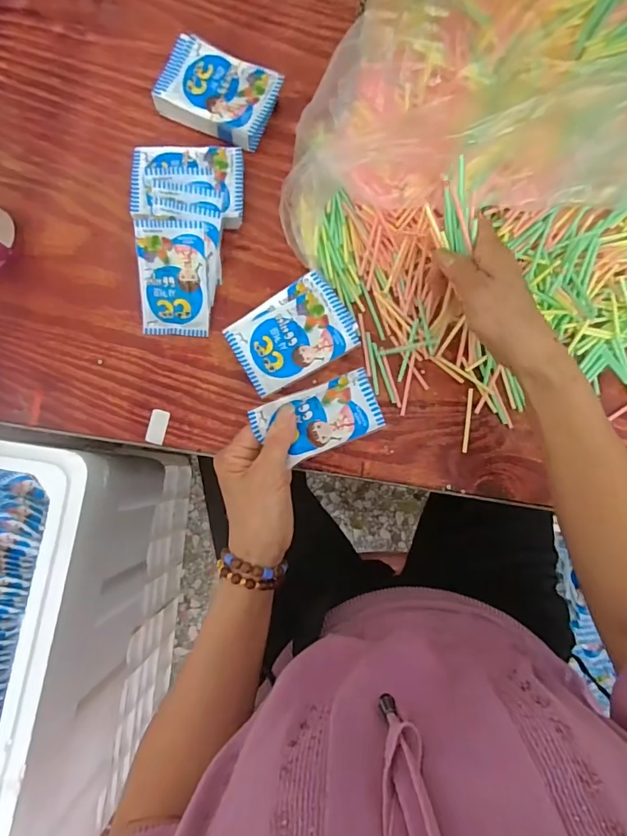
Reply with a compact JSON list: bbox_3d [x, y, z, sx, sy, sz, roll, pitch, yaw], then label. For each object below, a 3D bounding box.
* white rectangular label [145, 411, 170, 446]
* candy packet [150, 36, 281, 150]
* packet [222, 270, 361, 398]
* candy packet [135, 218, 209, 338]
[{"bbox_3d":[-0.150,0.009,0.445,0.019,0.004,0.033,11,85,2],"label":"white rectangular label"},{"bbox_3d":[-0.094,-0.321,0.466,0.109,0.033,0.073,27,86,3],"label":"candy packet"},{"bbox_3d":[-0.019,-0.078,0.427,0.108,0.008,0.080,-29,84,-4],"label":"packet"},{"bbox_3d":[-0.133,-0.131,0.437,0.064,0.010,0.104,4,109,6],"label":"candy packet"}]

